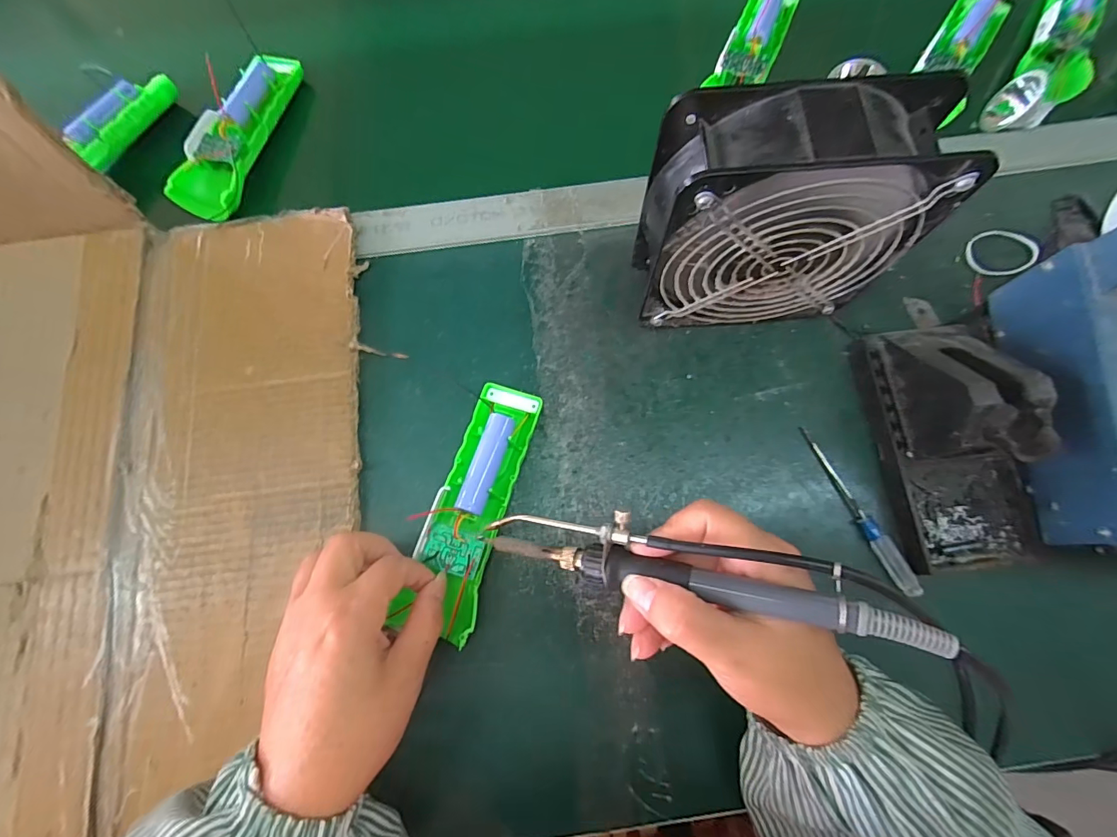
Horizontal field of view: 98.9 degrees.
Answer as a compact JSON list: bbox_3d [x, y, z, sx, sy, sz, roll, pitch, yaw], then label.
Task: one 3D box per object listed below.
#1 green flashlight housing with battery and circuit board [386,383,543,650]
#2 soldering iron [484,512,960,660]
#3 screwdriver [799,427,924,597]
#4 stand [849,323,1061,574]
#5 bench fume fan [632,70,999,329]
[{"bbox_3d":[-0.052,0.051,0.300,0.044,0.019,0.157,13,70,3],"label":"green flashlight housing with battery and circuit board"},{"bbox_3d":[0.055,0.068,0.221,0.197,0.027,0.029,5,73,25],"label":"soldering iron"},{"bbox_3d":[0.196,0.058,0.313,0.008,0.015,0.119,-24,76,-7],"label":"screwdriver"},{"bbox_3d":[0.259,0.009,0.295,0.084,0.071,0.157,-5,75,-1],"label":"stand"},{"bbox_3d":[0.128,-0.114,0.289,0.163,0.151,0.060,-4,75,-1],"label":"bench fume fan"}]

